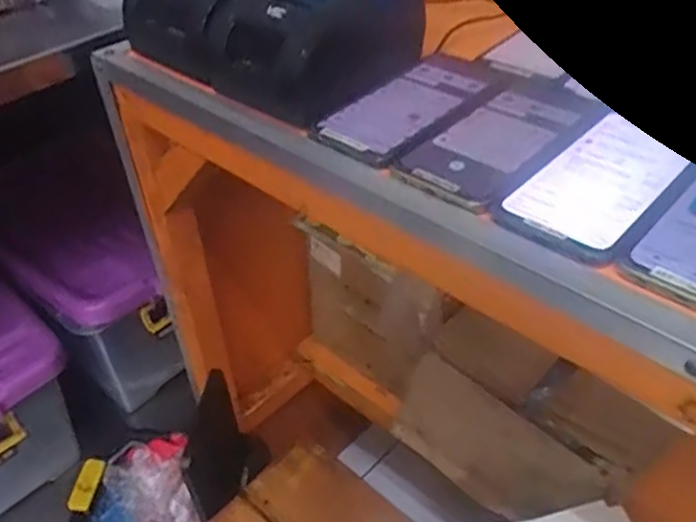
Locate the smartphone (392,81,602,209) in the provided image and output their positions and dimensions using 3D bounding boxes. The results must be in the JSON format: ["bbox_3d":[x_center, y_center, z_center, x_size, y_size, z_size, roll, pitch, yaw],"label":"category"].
[{"bbox_3d":[0.114,-0.092,0.483,0.081,0.004,0.172,30,49,33],"label":"smartphone"}]

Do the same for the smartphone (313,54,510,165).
[{"bbox_3d":[0.054,-0.125,0.525,0.077,0.006,0.173,26,48,31],"label":"smartphone"}]

